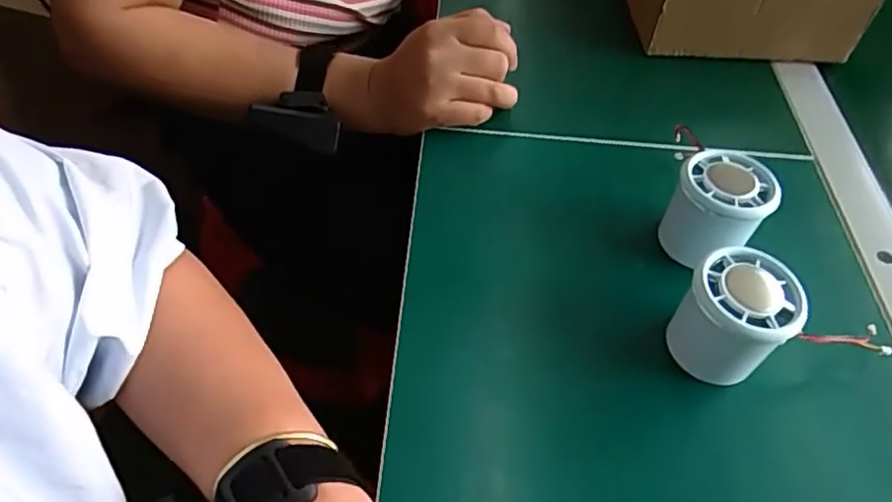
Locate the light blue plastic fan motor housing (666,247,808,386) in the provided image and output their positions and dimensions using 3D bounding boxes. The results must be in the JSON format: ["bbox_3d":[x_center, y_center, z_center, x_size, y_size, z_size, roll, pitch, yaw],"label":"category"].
[{"bbox_3d":[0.158,0.040,0.348,0.053,0.067,0.056,3,50,-3],"label":"light blue plastic fan motor housing"}]

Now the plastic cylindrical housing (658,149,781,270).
[{"bbox_3d":[0.165,-0.023,0.389,0.056,0.056,0.067,35,56,22],"label":"plastic cylindrical housing"}]

